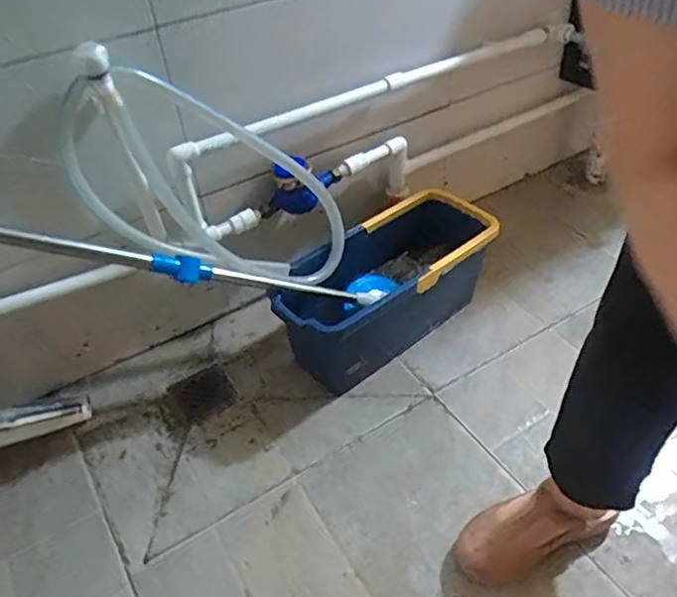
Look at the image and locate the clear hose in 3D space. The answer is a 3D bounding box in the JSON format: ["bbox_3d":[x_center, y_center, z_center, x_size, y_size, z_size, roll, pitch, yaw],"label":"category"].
[{"bbox_3d":[-0.215,-0.164,0.971,0.259,0.588,0.215,-52,49,9],"label":"clear hose"}]

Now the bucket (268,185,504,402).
[{"bbox_3d":[0.113,-0.016,1.163,0.487,0.223,0.193,-32,49,-27],"label":"bucket"}]

